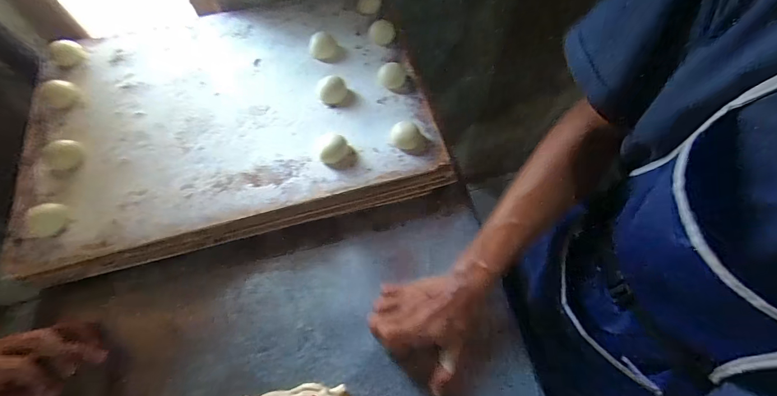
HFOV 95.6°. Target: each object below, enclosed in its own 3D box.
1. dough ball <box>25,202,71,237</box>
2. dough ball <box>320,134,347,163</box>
[{"bbox_3d":[-0.454,0.029,0.466,0.043,0.022,0.039,-17,64,-7],"label":"dough ball"},{"bbox_3d":[-0.079,-0.074,0.499,0.039,0.023,0.046,-6,64,-2],"label":"dough ball"}]

